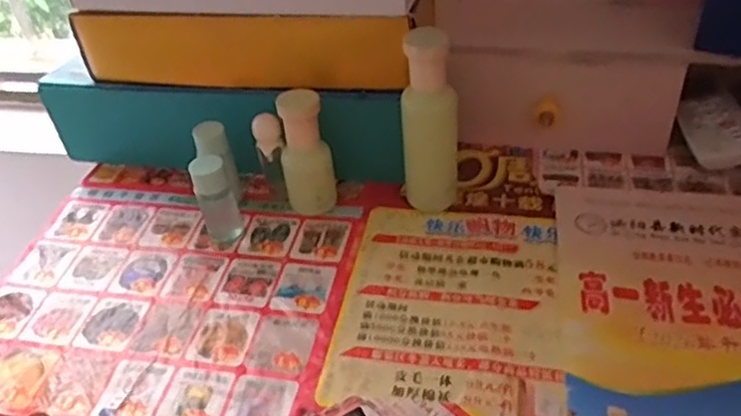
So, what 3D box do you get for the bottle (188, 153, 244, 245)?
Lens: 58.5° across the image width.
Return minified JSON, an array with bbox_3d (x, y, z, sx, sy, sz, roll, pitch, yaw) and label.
[{"bbox_3d":[-0.124,-0.004,0.536,0.028,0.080,0.024,-18,42,-14],"label":"bottle"}]

